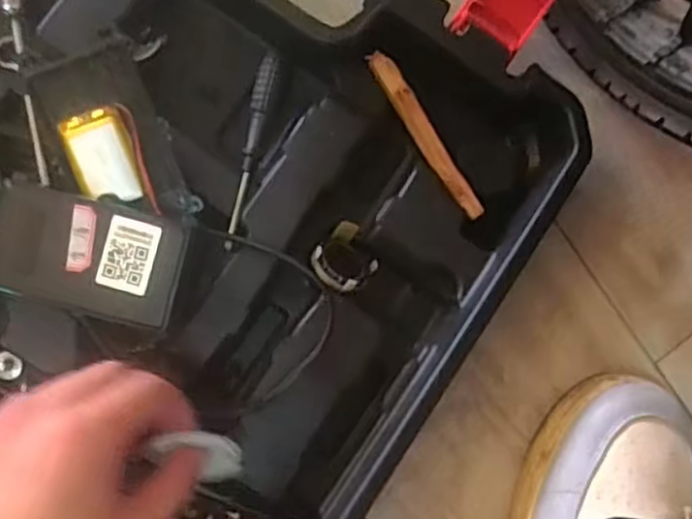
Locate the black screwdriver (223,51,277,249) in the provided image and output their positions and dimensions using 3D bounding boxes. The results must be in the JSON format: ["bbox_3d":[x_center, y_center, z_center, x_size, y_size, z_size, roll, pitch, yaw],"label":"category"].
[{"bbox_3d":[-0.055,-0.061,0.412,0.010,0.009,0.113,14,83,-6],"label":"black screwdriver"}]

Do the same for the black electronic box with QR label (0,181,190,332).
[{"bbox_3d":[-0.132,-0.002,0.376,0.095,0.028,0.056,15,83,-6],"label":"black electronic box with QR label"}]

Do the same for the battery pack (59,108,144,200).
[{"bbox_3d":[-0.128,-0.053,0.388,0.031,0.011,0.046,-17,87,-9],"label":"battery pack"}]

